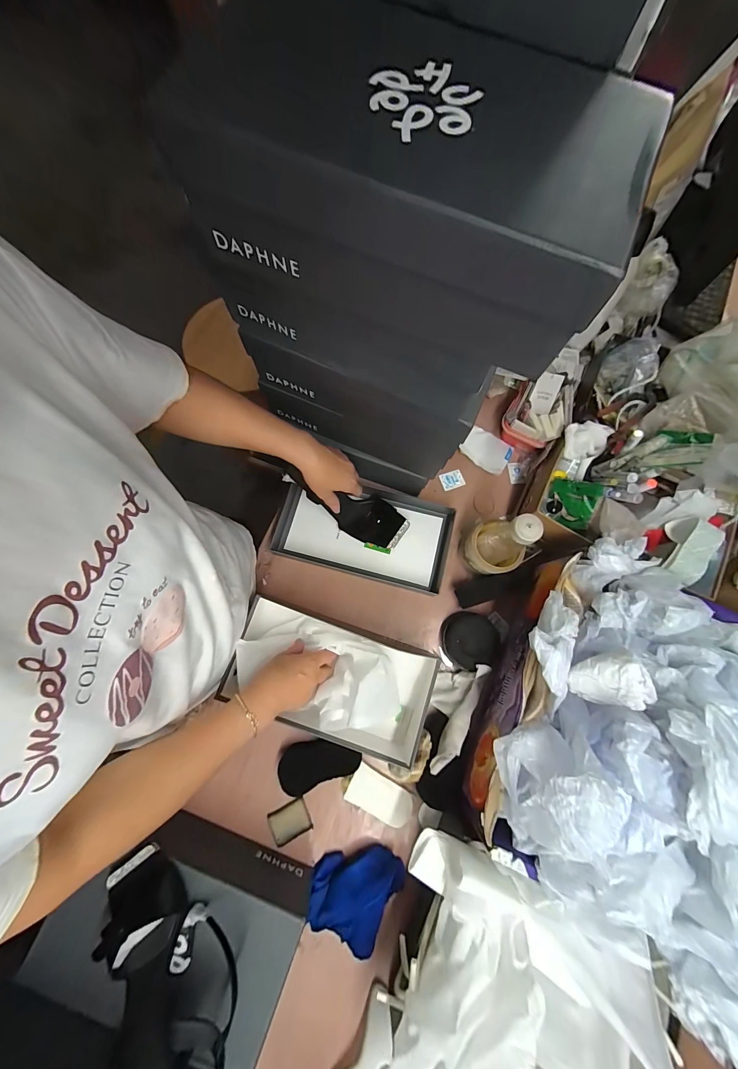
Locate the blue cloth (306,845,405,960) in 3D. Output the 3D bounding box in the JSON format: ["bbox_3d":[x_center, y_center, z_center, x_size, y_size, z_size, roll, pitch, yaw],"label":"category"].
[{"bbox_3d":[-0.023,0.515,0.485,0.111,0.040,0.133,37,79,7],"label":"blue cloth"}]

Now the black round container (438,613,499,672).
[{"bbox_3d":[0.172,0.177,0.570,0.094,0.027,0.088,0,76,-1],"label":"black round container"}]

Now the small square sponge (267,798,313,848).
[{"bbox_3d":[-0.121,0.443,0.519,0.059,0.007,0.047,-24,78,-6],"label":"small square sponge"}]

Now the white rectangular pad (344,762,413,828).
[{"bbox_3d":[0.017,0.409,0.524,0.099,0.016,0.053,25,77,5],"label":"white rectangular pad"}]

